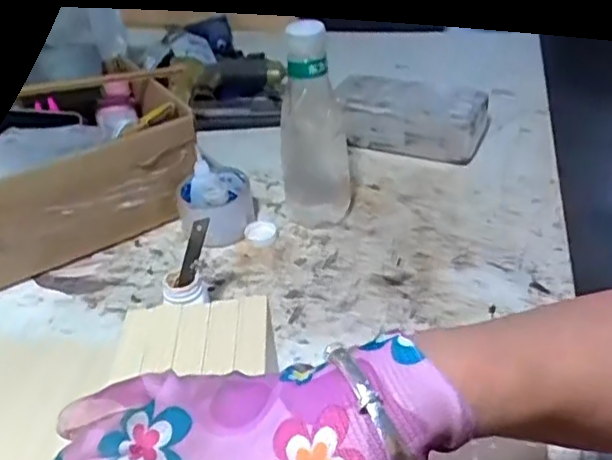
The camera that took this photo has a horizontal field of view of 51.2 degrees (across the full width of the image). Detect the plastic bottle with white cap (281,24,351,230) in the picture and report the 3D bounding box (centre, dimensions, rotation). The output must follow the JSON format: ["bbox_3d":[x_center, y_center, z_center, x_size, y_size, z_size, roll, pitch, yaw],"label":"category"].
[{"bbox_3d":[0.010,-0.103,0.687,0.073,0.217,0.073,-4,37,0],"label":"plastic bottle with white cap"}]

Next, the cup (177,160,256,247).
[{"bbox_3d":[-0.105,-0.033,0.746,0.082,0.058,0.087,-2,37,2],"label":"cup"}]

